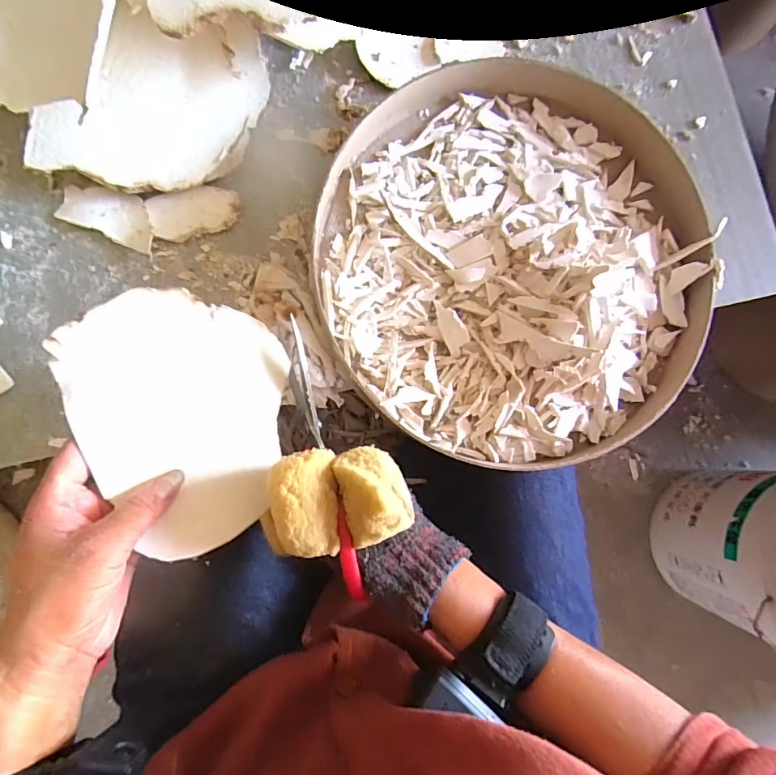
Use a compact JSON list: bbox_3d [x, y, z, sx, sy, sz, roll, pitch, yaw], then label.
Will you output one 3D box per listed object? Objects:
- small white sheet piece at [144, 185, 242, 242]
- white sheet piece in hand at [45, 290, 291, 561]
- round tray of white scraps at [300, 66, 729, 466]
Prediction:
[{"bbox_3d":[-0.154,-0.141,0.378,0.069,0.011,0.039,-16,84,-4],"label":"small white sheet piece"},{"bbox_3d":[-0.123,0.017,0.298,0.122,0.033,0.156,-23,84,-5],"label":"white sheet piece in hand"},{"bbox_3d":[0.100,-0.102,0.362,0.299,0.050,0.303,0,83,-2],"label":"round tray of white scraps"}]

